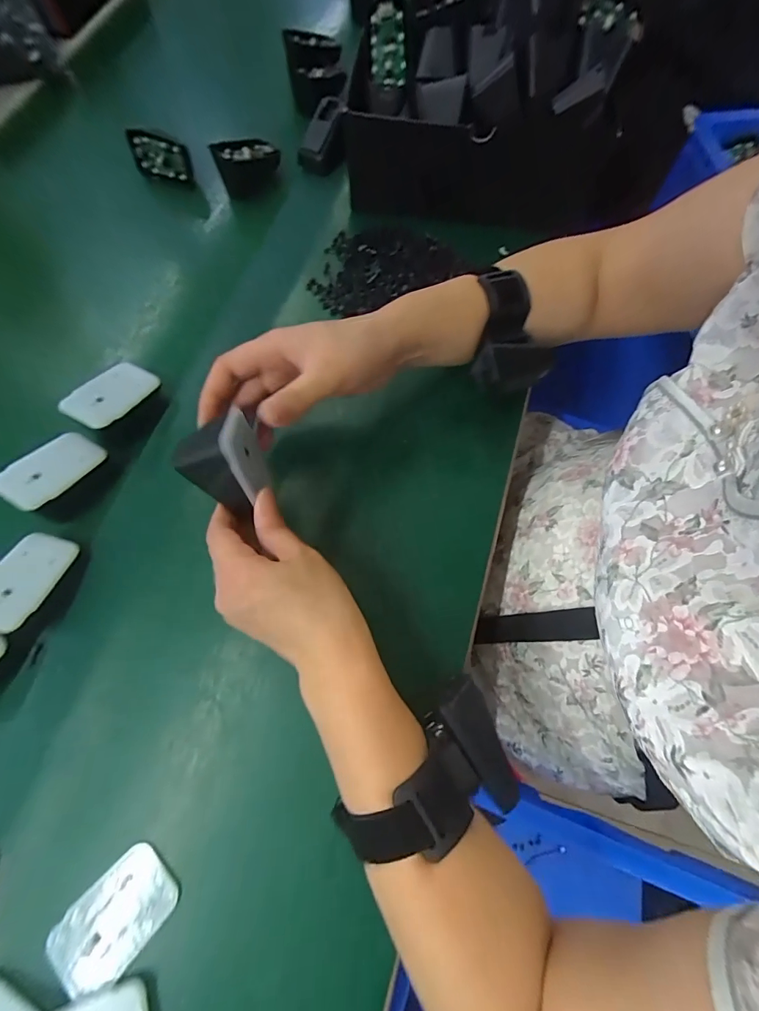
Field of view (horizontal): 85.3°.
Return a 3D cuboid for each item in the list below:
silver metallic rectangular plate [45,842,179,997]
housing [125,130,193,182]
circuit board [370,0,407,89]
[{"bbox_3d":[-0.154,0.239,0.238,0.044,0.004,0.066,41,75,15],"label":"silver metallic rectangular plate"},{"bbox_3d":[-0.238,-0.378,0.448,0.064,0.040,0.013,14,70,6],"label":"housing"},{"bbox_3d":[0.009,-0.449,0.404,0.034,0.060,0.010,-12,37,-11],"label":"circuit board"}]

